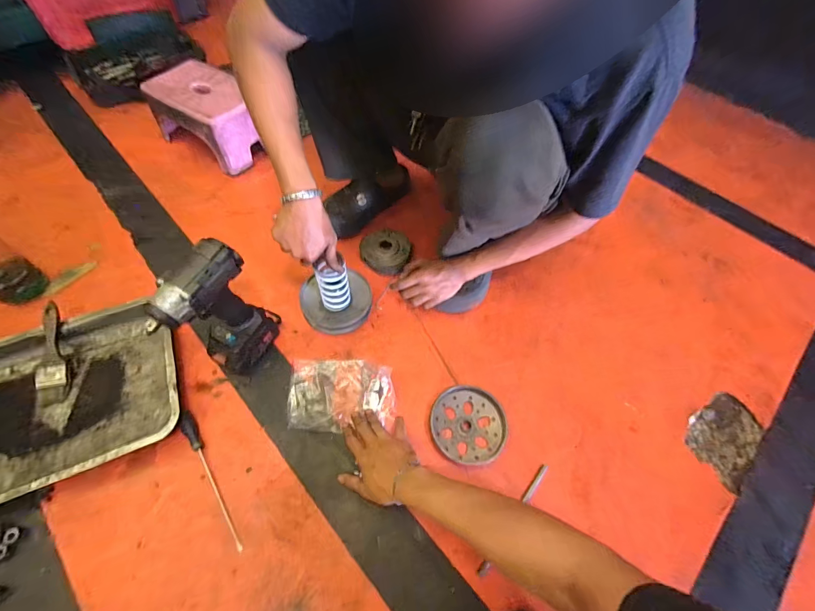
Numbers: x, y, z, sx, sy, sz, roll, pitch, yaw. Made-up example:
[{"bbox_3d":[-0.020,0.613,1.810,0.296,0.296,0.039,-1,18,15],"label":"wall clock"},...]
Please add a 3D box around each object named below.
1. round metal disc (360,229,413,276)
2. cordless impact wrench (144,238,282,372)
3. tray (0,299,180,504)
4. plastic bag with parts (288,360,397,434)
[{"bbox_3d":[-0.049,-0.129,0.800,0.110,0.029,0.121,2,59,-3],"label":"round metal disc"},{"bbox_3d":[-0.298,0.024,0.577,0.073,0.258,0.152,30,62,14],"label":"cordless impact wrench"},{"bbox_3d":[-0.595,0.156,0.591,0.392,0.050,0.297,-19,62,-14],"label":"tray"},{"bbox_3d":[-0.119,0.157,0.641,0.190,0.031,0.130,2,59,-2],"label":"plastic bag with parts"}]

